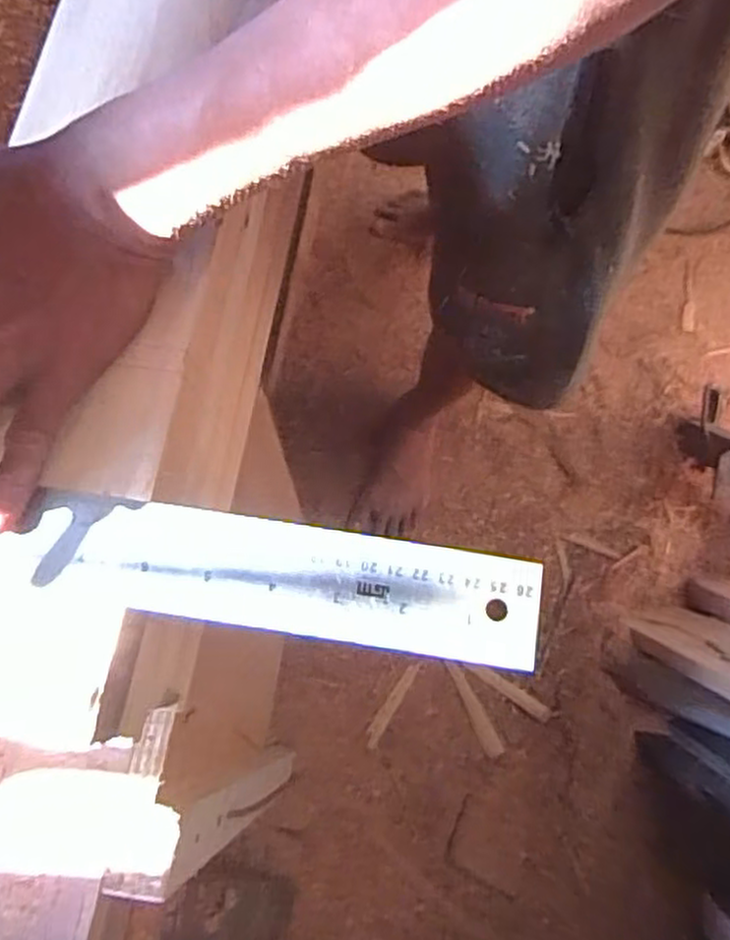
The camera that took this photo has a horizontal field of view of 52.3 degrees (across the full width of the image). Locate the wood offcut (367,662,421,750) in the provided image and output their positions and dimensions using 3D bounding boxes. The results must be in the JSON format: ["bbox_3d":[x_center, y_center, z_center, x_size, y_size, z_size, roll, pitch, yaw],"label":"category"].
[{"bbox_3d":[0.037,0.320,1.018,0.018,0.005,0.131,32,59,9],"label":"wood offcut"}]

